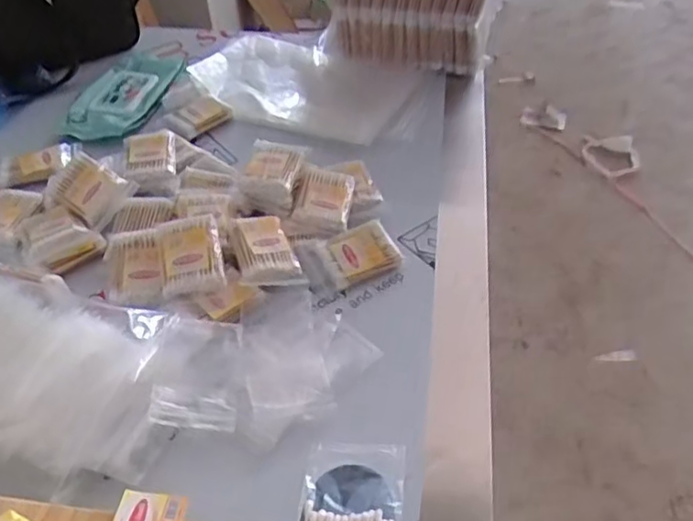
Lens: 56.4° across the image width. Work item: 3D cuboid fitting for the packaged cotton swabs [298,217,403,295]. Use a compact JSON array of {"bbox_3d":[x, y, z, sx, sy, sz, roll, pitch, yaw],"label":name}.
[{"bbox_3d":[0.003,-0.004,0.641,0.094,0.034,0.056,-16,46,-13],"label":"packaged cotton swabs"}]

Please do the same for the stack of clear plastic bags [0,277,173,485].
[{"bbox_3d":[-0.278,0.073,0.529,0.250,0.037,0.146,21,44,5],"label":"stack of clear plastic bags"}]

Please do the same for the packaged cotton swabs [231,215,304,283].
[{"bbox_3d":[-0.079,-0.008,0.625,0.056,0.020,0.079,-6,54,-20],"label":"packaged cotton swabs"}]

